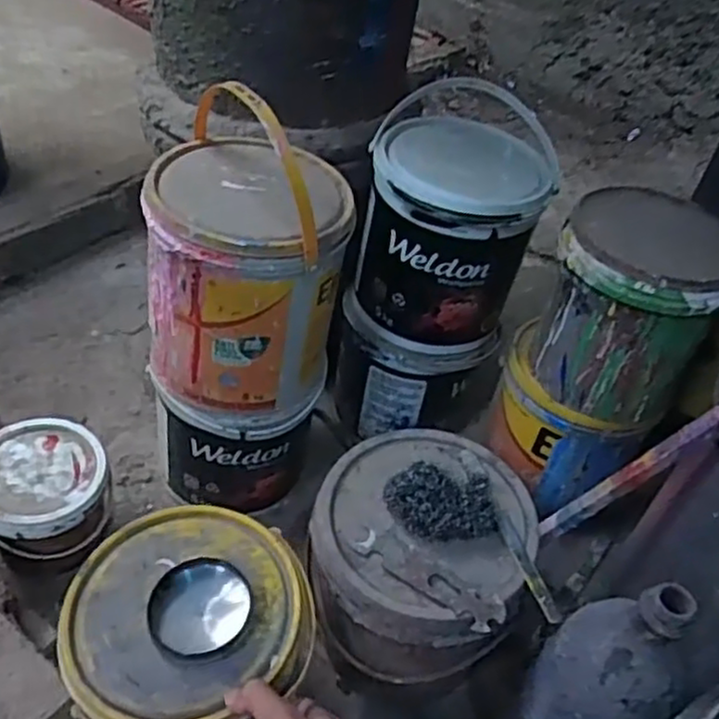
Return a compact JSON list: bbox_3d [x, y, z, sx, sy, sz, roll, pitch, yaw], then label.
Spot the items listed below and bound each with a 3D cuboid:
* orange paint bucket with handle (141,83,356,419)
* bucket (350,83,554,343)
[{"bbox_3d":[-0.099,-0.096,0.641,0.164,0.282,0.154,4,45,-4],"label":"orange paint bucket with handle"},{"bbox_3d":[0.092,-0.133,0.760,0.171,0.190,0.167,4,45,-4],"label":"bucket"}]

